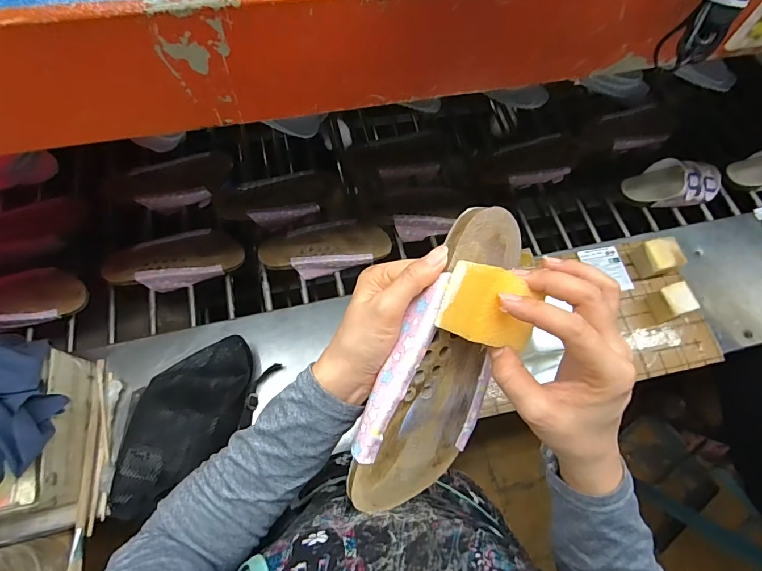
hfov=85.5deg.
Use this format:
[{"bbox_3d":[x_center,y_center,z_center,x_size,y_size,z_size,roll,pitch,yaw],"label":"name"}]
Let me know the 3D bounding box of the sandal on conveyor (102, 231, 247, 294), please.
[{"bbox_3d":[-0.355,-0.045,0.714,0.226,0.044,0.097,-11,67,-7],"label":"sandal on conveyor"}]

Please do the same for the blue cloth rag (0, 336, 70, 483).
[{"bbox_3d":[-0.453,0.130,0.491,0.103,0.056,0.193,-30,71,-14],"label":"blue cloth rag"}]

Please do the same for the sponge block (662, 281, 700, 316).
[{"bbox_3d":[0.477,0.025,0.669,0.053,0.040,0.049,-15,68,-9],"label":"sponge block"}]

